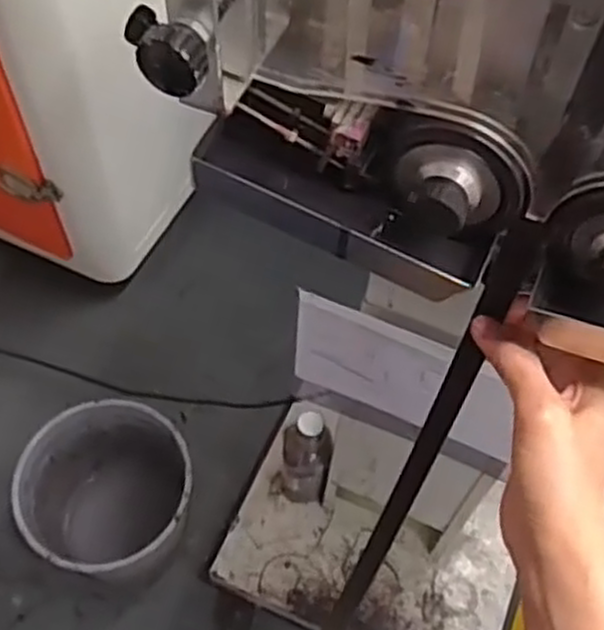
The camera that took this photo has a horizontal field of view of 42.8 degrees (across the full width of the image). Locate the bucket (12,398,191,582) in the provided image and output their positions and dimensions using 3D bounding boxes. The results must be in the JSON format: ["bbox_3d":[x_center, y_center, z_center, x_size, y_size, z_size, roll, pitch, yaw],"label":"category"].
[{"bbox_3d":[-0.325,0.325,1.350,0.257,0.292,0.266,1,59,-2],"label":"bucket"}]

